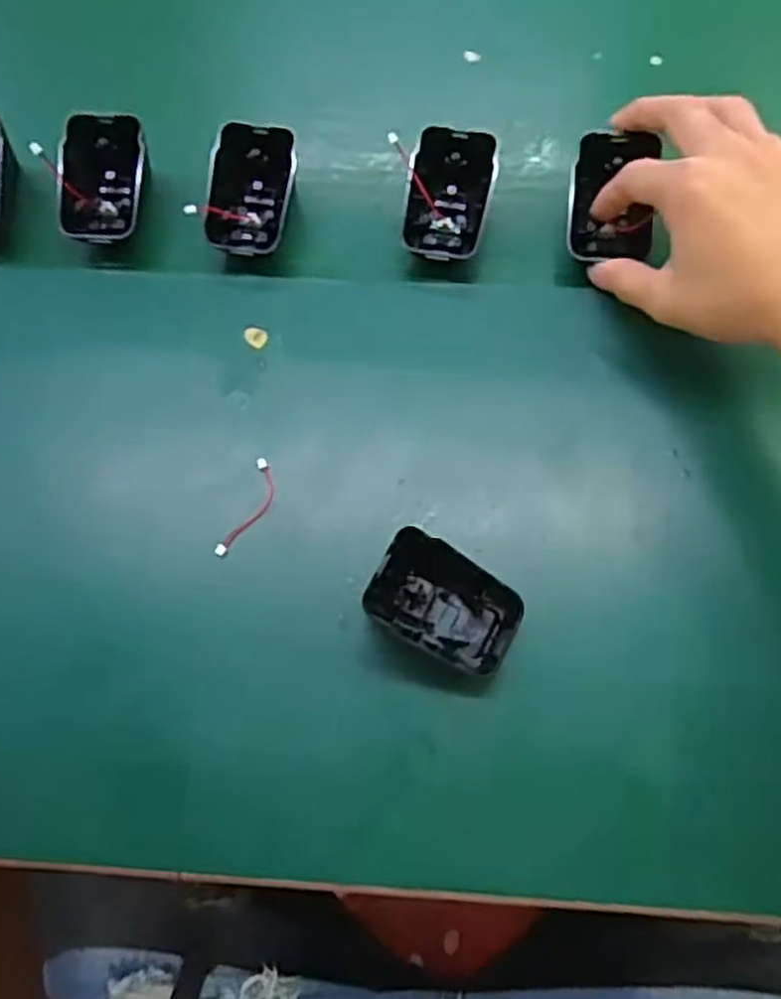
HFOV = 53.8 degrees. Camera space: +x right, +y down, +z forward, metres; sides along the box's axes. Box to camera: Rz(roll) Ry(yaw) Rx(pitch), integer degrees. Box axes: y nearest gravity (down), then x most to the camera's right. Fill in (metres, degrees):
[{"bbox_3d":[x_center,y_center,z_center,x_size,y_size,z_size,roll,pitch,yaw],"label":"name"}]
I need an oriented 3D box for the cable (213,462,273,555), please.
[{"bbox_3d":[-0.069,0.005,0.376,0.014,0.006,0.052,20,70,10],"label":"cable"}]

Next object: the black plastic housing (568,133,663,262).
[{"bbox_3d":[0.118,-0.159,0.413,0.043,0.022,0.068,3,84,-9],"label":"black plastic housing"}]

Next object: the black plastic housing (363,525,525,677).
[{"bbox_3d":[0.025,0.046,0.338,0.062,0.040,0.042,23,71,9],"label":"black plastic housing"}]

